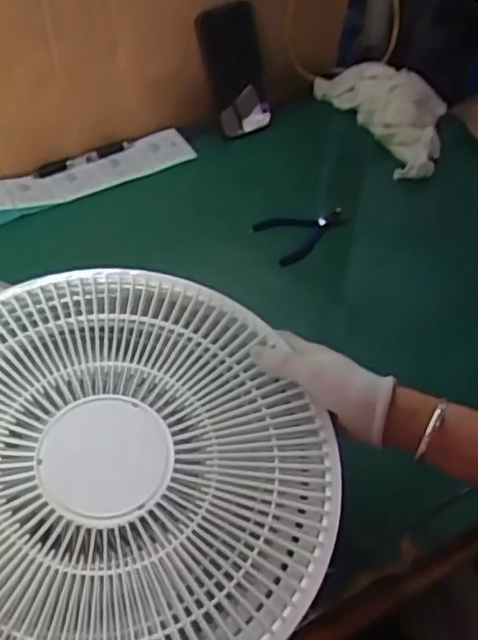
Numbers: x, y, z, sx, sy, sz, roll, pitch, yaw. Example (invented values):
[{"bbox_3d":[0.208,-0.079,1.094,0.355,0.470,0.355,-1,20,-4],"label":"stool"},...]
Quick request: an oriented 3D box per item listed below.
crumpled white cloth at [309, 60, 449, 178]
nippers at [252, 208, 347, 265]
[{"bbox_3d":[0.216,-0.295,0.923,0.135,0.047,0.247,-21,54,-15],"label":"crumpled white cloth"},{"bbox_3d":[0.079,-0.113,0.829,0.106,0.015,0.071,-28,56,-20],"label":"nippers"}]

